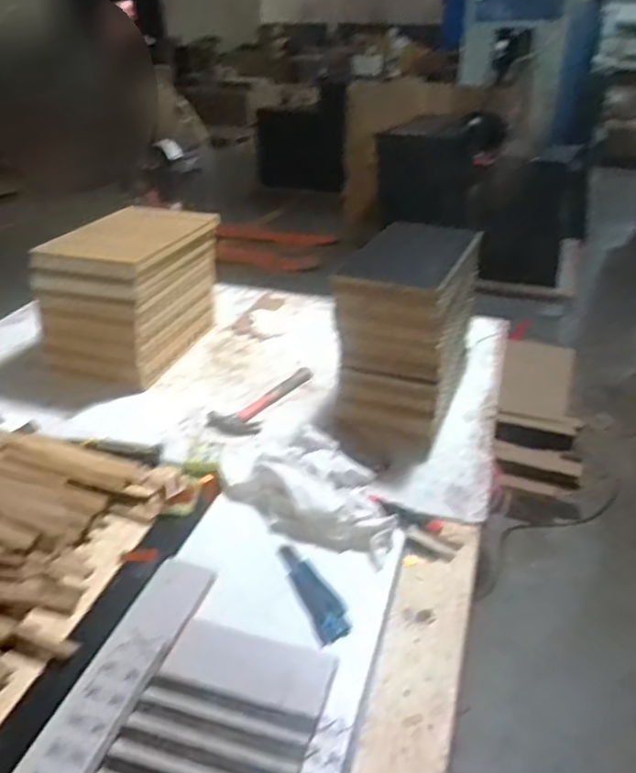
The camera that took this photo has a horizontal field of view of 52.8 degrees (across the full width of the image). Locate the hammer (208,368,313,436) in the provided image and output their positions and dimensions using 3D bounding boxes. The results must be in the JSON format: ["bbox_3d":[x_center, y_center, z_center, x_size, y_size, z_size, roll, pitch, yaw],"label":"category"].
[{"bbox_3d":[-0.116,0.028,1.301,0.113,0.041,0.264,13,31,20],"label":"hammer"}]

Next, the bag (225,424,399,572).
[{"bbox_3d":[0.004,0.157,0.991,0.272,0.060,0.182,17,33,26],"label":"bag"}]

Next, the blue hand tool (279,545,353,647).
[{"bbox_3d":[-0.007,0.269,0.848,0.047,0.023,0.166,-12,32,-22],"label":"blue hand tool"}]

